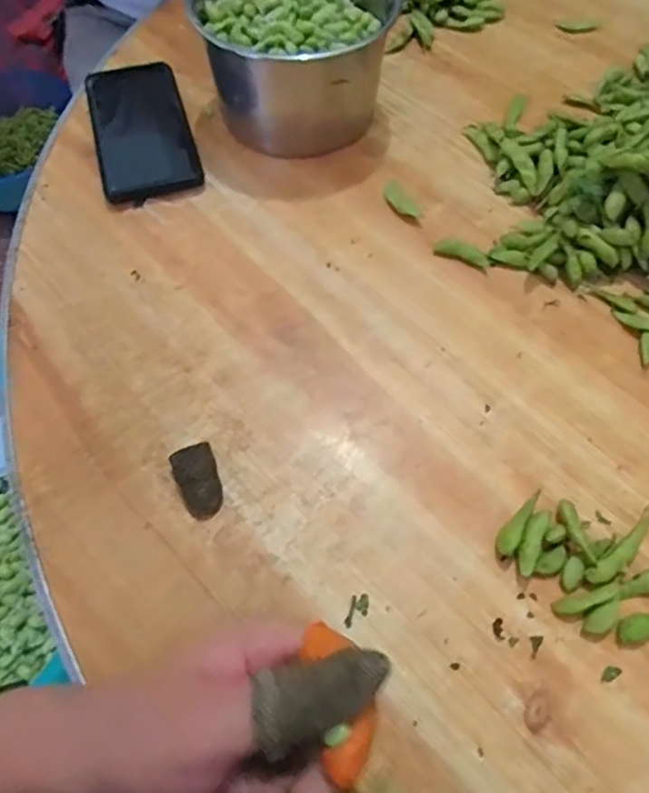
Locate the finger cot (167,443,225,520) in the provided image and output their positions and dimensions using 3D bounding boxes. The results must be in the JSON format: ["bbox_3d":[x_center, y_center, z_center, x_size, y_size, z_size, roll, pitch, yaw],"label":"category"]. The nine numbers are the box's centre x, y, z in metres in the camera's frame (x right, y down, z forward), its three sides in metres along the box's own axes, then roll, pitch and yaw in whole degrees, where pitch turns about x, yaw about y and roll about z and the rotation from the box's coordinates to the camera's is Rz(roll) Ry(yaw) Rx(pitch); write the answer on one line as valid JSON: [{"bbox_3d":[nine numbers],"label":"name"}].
[{"bbox_3d":[-0.072,0.049,0.328,0.024,0.012,0.039,-17,63,-10],"label":"finger cot"}]

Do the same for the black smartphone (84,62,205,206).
[{"bbox_3d":[-0.151,-0.220,0.473,0.077,0.015,0.156,-15,62,-9],"label":"black smartphone"}]

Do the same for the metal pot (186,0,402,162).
[{"bbox_3d":[-0.021,-0.279,0.456,0.146,0.101,0.141,0,61,0],"label":"metal pot"}]

